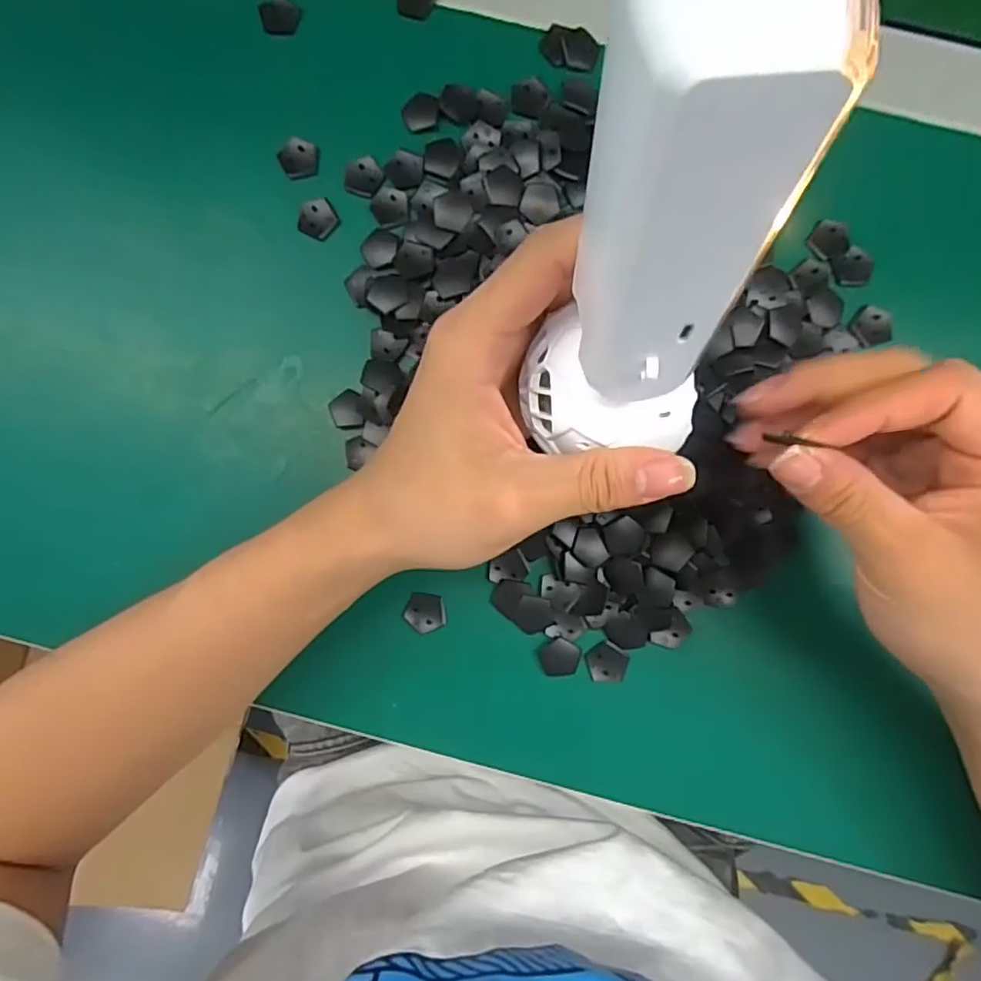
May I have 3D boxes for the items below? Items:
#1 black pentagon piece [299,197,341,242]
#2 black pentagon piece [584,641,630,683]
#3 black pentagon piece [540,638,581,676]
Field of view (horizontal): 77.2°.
[{"bbox_3d":[-0.082,-0.130,0.294,0.016,0.005,0.018,38,89,0],"label":"black pentagon piece"},{"bbox_3d":[0.054,0.081,0.287,0.020,0.004,0.018,35,89,0],"label":"black pentagon piece"},{"bbox_3d":[0.033,0.079,0.288,0.018,0.004,0.018,3,89,0],"label":"black pentagon piece"}]

